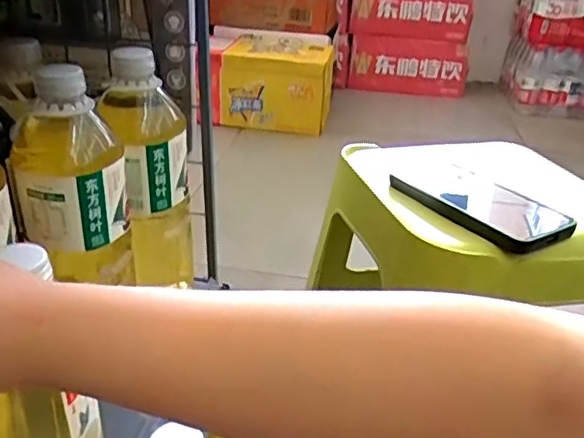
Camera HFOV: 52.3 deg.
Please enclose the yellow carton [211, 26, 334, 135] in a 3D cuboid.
[{"bbox_3d":[-0.053,-0.387,1.658,0.328,0.217,0.248,6,28,4],"label":"yellow carton"}]

